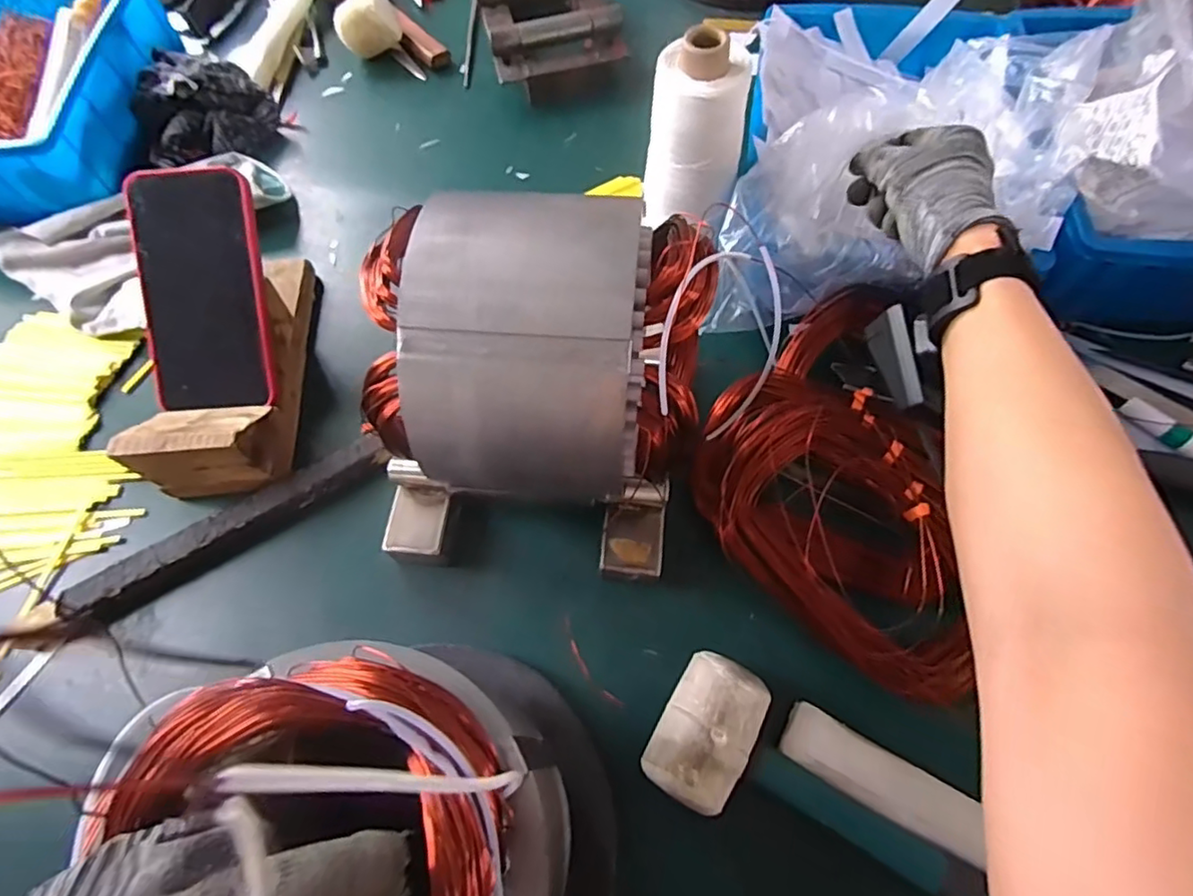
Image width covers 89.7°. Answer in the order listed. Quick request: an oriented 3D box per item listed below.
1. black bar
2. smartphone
[{"bbox_3d":[-0.240,0.049,0.402,0.205,0.016,0.024,-32,66,-13],"label":"black bar"},{"bbox_3d":[-0.275,-0.108,0.418,0.080,0.010,0.160,-3,96,-4],"label":"smartphone"}]

